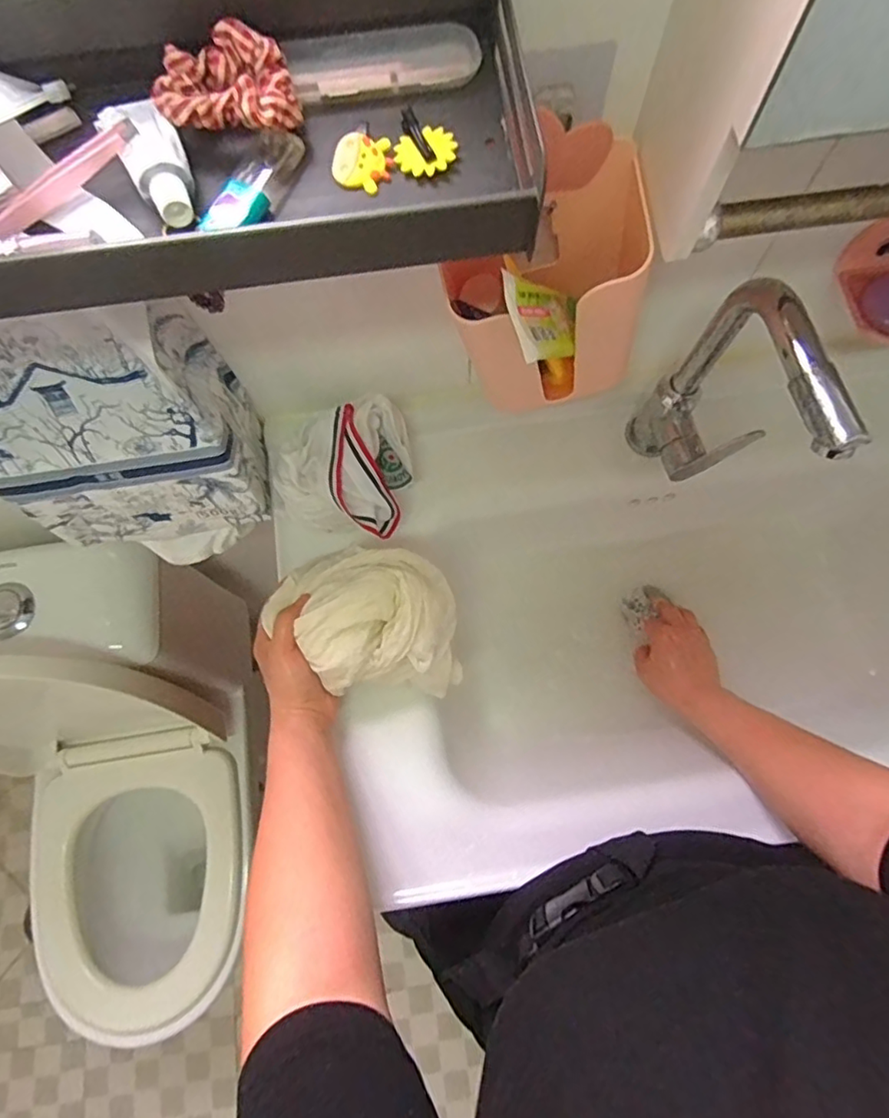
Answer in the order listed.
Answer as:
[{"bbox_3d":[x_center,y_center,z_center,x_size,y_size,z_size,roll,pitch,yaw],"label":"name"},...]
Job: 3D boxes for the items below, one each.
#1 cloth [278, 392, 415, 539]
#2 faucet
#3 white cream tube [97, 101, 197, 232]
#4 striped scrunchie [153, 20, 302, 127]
[{"bbox_3d":[-0.096,-0.093,0.567,0.123,0.074,0.123,13,73,5],"label":"cloth"},{"bbox_3d":[0.238,-0.112,0.494,0.051,0.252,0.170,-16,73,-4],"label":"faucet"},{"bbox_3d":[-0.141,-0.195,0.286,0.029,0.014,0.076,-32,75,-9],"label":"white cream tube"},{"bbox_3d":[-0.105,-0.224,0.279,0.063,0.019,0.045,-17,73,-4],"label":"striped scrunchie"}]

